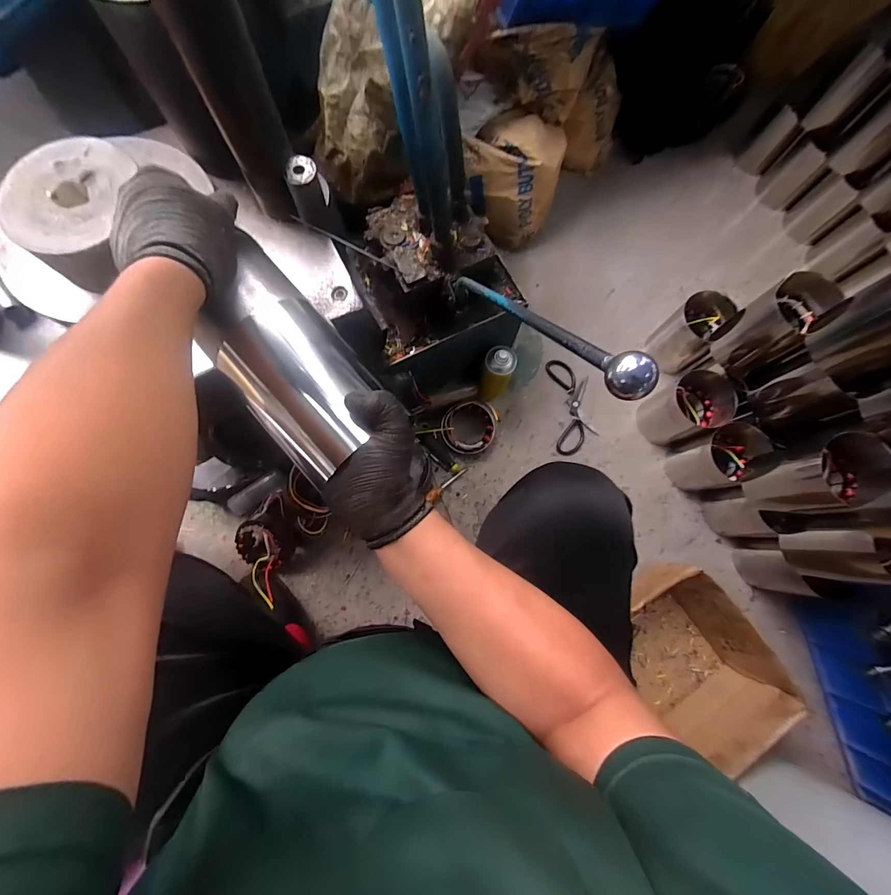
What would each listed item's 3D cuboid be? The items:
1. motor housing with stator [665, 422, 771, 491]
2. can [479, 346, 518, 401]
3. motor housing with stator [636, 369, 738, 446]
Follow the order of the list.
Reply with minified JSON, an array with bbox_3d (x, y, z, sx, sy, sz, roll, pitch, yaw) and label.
[{"bbox_3d":[0.565,0.025,0.836,0.116,0.162,0.107,0,77,-1],"label":"motor housing with stator"},{"bbox_3d":[0.109,-0.156,0.848,0.059,0.164,0.061,0,77,-1],"label":"can"},{"bbox_3d":[0.520,-0.083,0.860,0.115,0.159,0.120,0,77,-1],"label":"motor housing with stator"}]

